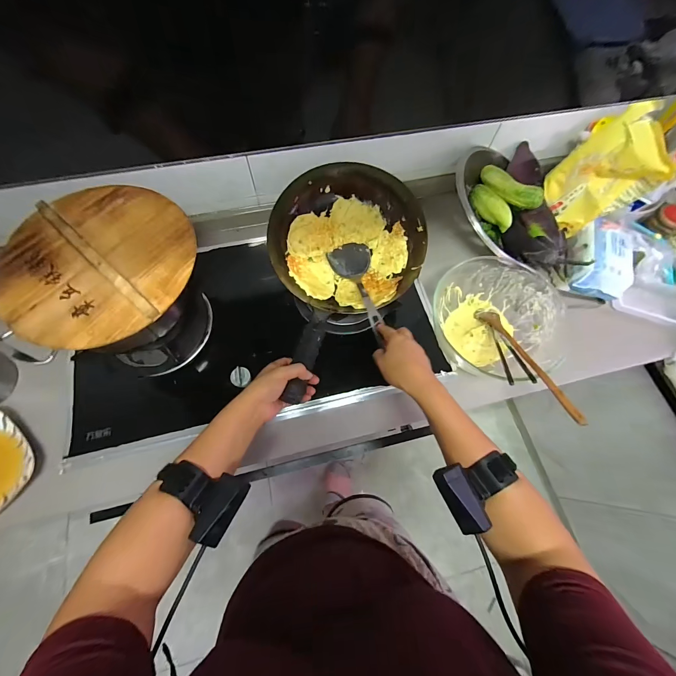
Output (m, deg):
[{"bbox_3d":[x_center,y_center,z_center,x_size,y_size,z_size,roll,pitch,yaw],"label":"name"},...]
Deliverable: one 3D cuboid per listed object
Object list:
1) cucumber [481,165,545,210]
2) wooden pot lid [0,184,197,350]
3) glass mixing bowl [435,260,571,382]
[{"bbox_3d":[0.396,-0.361,0.719,0.062,0.036,0.186,-22,56,-9],"label":"cucumber"},{"bbox_3d":[-0.382,-0.127,0.491,0.279,0.025,0.291,0,70,-1],"label":"wooden pot lid"},{"bbox_3d":[0.337,-0.044,0.654,0.226,0.112,0.225,0,70,-1],"label":"glass mixing bowl"}]

